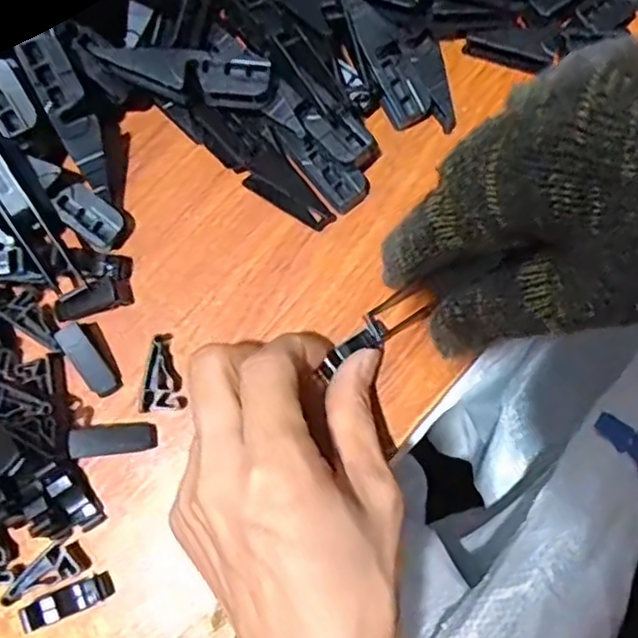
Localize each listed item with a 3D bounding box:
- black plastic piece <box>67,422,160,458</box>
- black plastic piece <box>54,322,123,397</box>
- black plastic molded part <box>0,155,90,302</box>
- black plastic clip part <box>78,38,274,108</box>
[{"bbox_3d":[-0.079,0.046,0.259,0.032,0.011,0.011,-2,78,-19],"label":"black plastic piece"},{"bbox_3d":[-0.090,0.016,0.263,0.010,0.004,0.031,-37,95,-6],"label":"black plastic piece"},{"bbox_3d":[-0.111,-0.038,0.256,0.010,0.012,0.067,-30,108,-5],"label":"black plastic molded part"},{"bbox_3d":[-0.054,-0.094,0.256,0.073,0.007,0.019,10,79,3],"label":"black plastic clip part"}]

